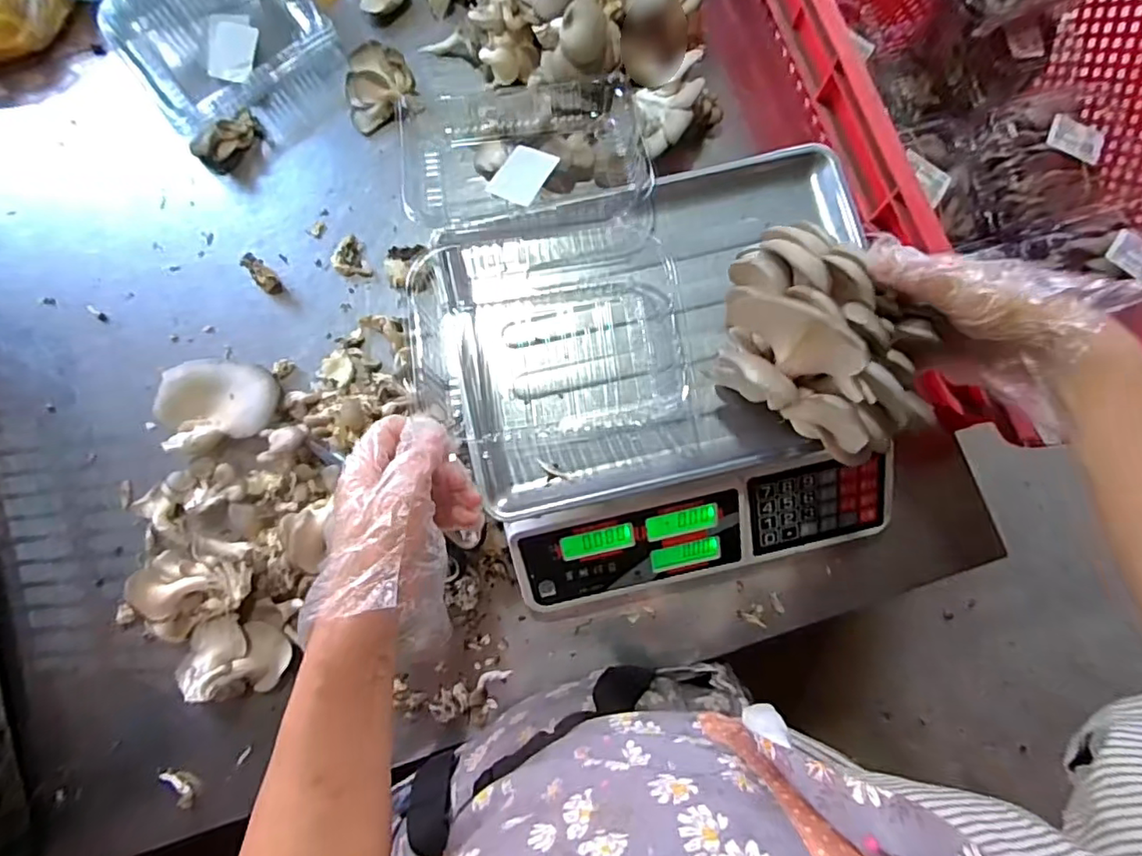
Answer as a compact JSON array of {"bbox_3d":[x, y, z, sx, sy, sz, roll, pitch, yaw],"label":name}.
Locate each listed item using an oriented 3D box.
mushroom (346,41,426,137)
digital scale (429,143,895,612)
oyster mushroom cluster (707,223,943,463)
[{"bbox_3d":[-0.201,-0.354,0.604,0.073,0.047,0.063,-27,82,-4],"label":"mushroom"},{"bbox_3d":[0.081,-0.035,0.491,0.338,0.090,0.330,-13,81,-2],"label":"digital scale"},{"bbox_3d":[0.172,-0.061,0.389,0.148,0.102,0.121,27,82,4],"label":"oyster mushroom cluster"}]

